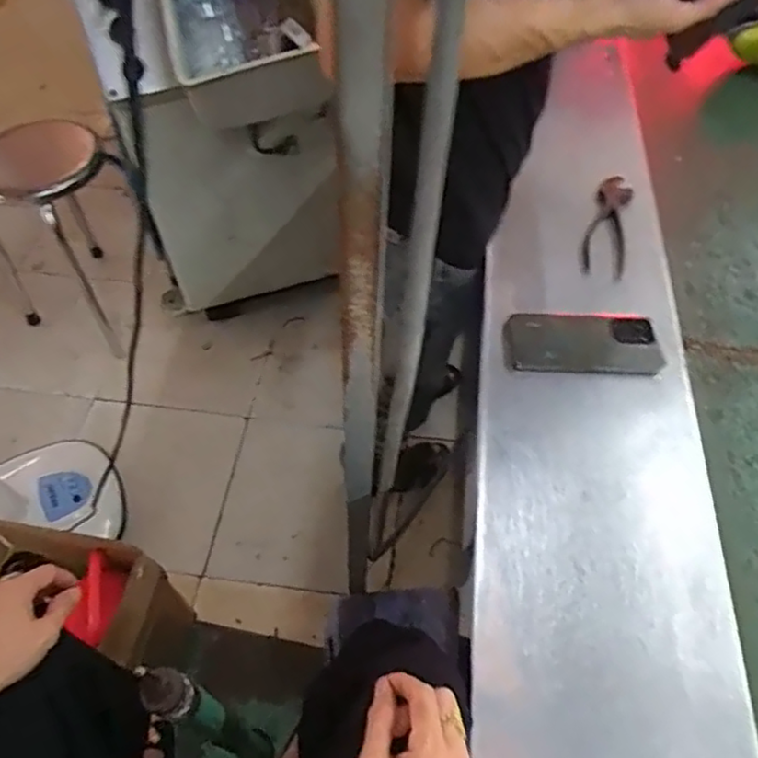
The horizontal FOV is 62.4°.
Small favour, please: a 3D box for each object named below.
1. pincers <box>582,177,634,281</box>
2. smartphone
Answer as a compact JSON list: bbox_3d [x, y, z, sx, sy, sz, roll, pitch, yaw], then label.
[{"bbox_3d":[0.309,-0.207,0.844,0.053,0.023,0.169,14,57,8],"label":"pincers"},{"bbox_3d":[0.235,-0.044,0.729,0.172,0.008,0.081,2,60,7],"label":"smartphone"}]

